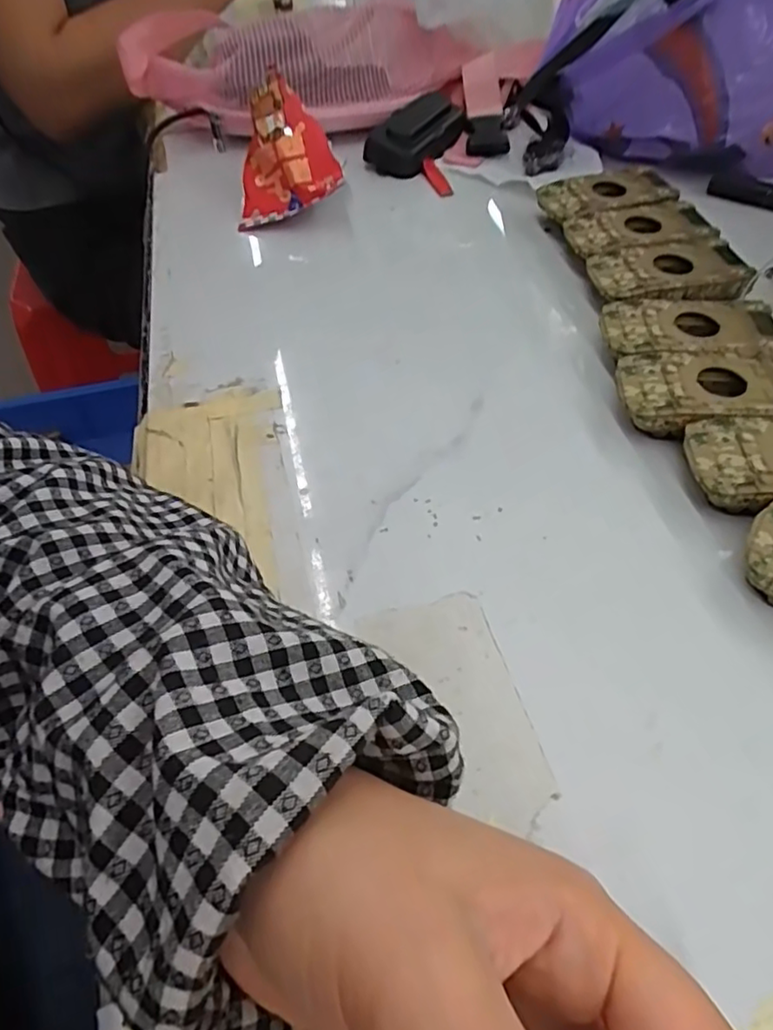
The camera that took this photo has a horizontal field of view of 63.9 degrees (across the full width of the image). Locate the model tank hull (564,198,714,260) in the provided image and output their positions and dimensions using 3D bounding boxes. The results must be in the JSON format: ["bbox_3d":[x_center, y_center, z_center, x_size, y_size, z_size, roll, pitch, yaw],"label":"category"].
[{"bbox_3d":[0.171,-0.192,0.433,0.093,0.023,0.054,-8,53,-4],"label":"model tank hull"}]

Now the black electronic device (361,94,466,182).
[{"bbox_3d":[0.026,-0.327,0.533,0.049,0.028,0.096,28,58,22],"label":"black electronic device"}]

